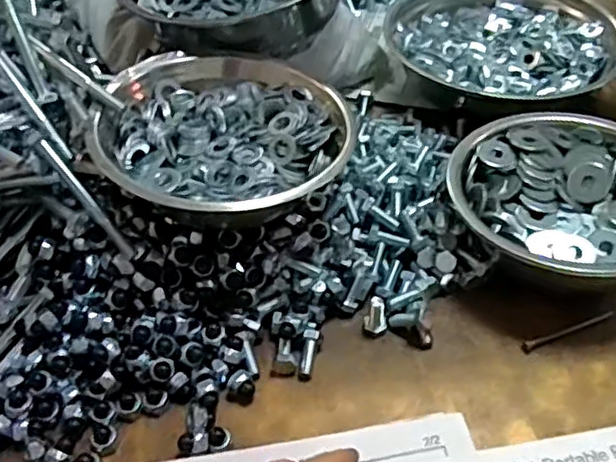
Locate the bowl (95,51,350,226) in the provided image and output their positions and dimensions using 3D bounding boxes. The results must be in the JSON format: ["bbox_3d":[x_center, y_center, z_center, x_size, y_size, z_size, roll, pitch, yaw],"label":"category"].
[{"bbox_3d":[-0.058,-0.068,0.478,0.176,0.050,0.165,-1,49,1],"label":"bowl"}]

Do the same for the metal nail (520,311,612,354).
[{"bbox_3d":[0.188,0.071,0.469,0.080,0.007,0.008,-19,50,-16],"label":"metal nail"}]

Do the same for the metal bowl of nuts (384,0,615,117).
[{"bbox_3d":[0.186,-0.185,0.639,0.207,0.065,0.180,-7,48,-6],"label":"metal bowl of nuts"}]

